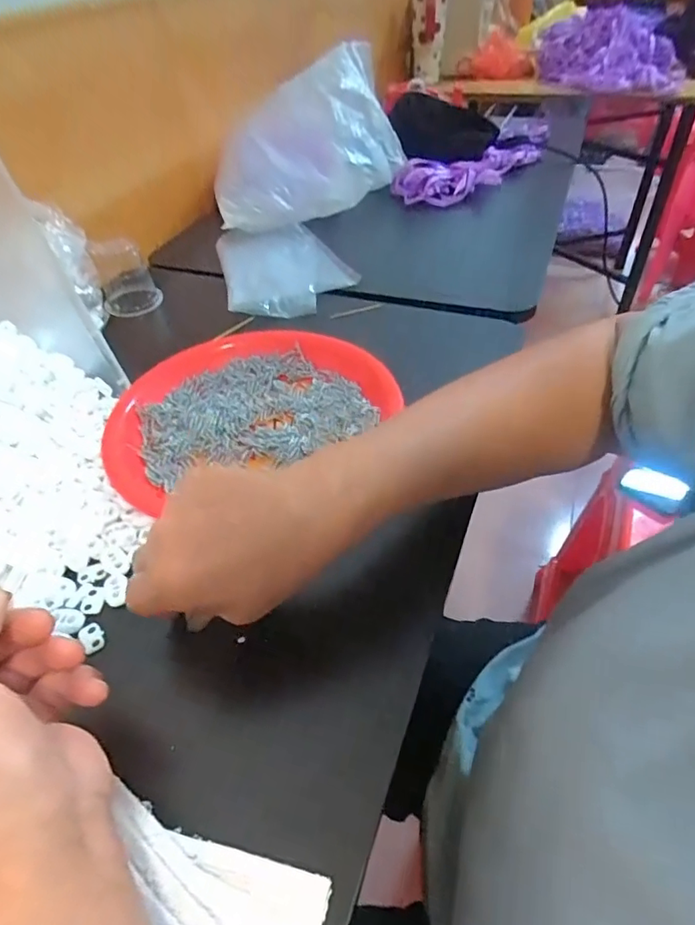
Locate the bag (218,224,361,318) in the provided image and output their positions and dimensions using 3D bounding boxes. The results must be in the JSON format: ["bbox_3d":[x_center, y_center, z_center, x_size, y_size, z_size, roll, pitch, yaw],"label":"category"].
[{"bbox_3d":[-0.076,-0.236,0.639,0.143,0.024,0.197,-12,46,-8],"label":"bag"}]

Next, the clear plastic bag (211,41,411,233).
[{"bbox_3d":[-0.034,-0.434,0.728,0.127,0.161,0.323,22,50,23],"label":"clear plastic bag"}]

